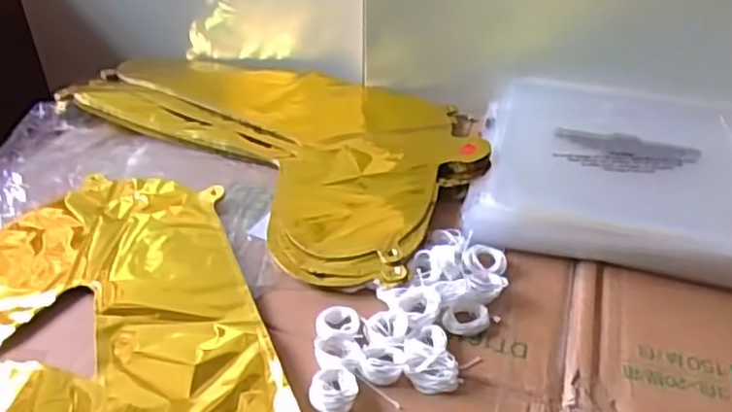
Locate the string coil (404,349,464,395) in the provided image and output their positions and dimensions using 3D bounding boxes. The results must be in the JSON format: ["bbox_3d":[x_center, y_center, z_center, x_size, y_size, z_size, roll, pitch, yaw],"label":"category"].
[{"bbox_3d":[0.040,0.098,0.414,0.034,0.015,0.023,12,39,14],"label":"string coil"}]

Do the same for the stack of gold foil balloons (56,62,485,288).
[{"bbox_3d":[-0.075,-0.081,0.633,0.399,0.026,0.242,29,46,31],"label":"stack of gold foil balloons"}]

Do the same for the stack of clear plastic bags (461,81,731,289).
[{"bbox_3d":[0.207,-0.037,0.578,0.216,0.035,0.238,9,39,11],"label":"stack of clear plastic bags"}]

